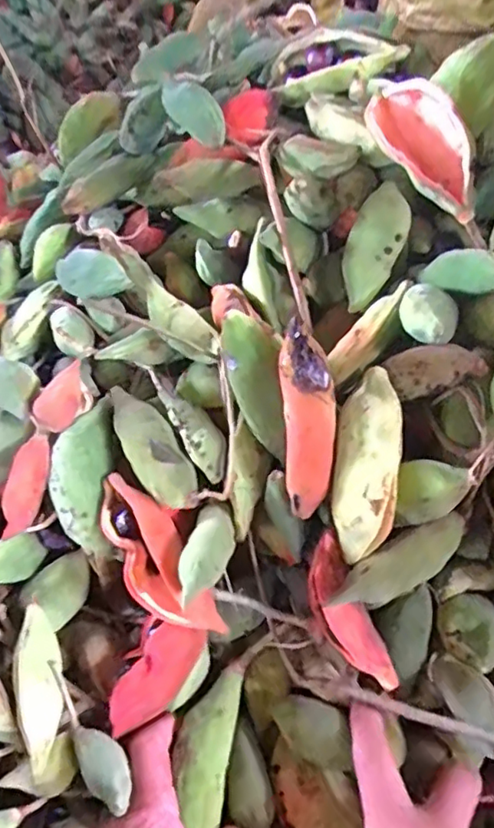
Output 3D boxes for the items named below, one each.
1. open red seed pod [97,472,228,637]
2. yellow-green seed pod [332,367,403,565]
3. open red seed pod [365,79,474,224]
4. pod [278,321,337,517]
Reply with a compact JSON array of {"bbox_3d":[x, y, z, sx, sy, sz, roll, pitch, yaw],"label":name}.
[{"bbox_3d":[-0.056,0.087,0.359,0.037,0.049,0.113,-29,76,-25],"label":"open red seed pod"},{"bbox_3d":[0.065,0.028,0.327,0.033,0.103,0.021,6,1,17],"label":"yellow-green seed pod"},{"bbox_3d":[0.095,-0.152,0.336,0.040,0.036,0.098,-19,71,-15],"label":"open red seed pod"},{"bbox_3d":[0.033,0.006,0.324,0.027,0.106,0.015,-1,15,8],"label":"pod"}]

